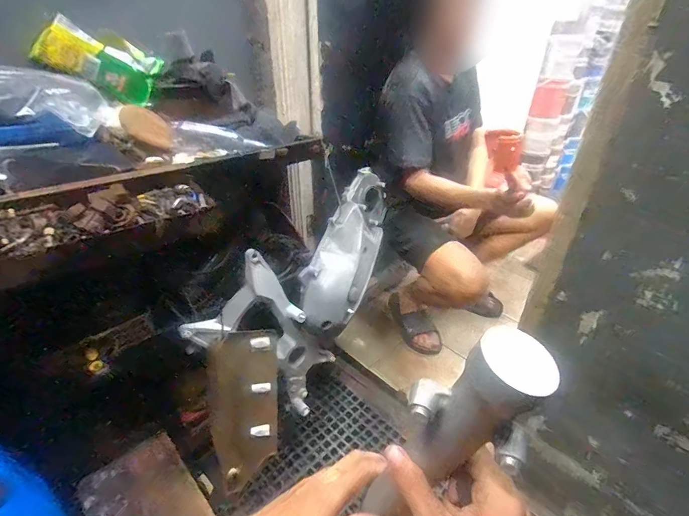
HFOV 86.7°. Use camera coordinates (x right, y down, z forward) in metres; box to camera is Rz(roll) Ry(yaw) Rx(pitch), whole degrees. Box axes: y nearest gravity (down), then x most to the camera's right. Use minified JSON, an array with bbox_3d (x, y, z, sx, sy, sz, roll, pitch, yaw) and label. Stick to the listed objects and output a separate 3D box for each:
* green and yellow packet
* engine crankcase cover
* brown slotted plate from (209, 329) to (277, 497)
[{"bbox_3d":[-0.455,-0.370,0.681,0.186,0.104,0.029,24,-10,-23],"label":"green and yellow packet"},{"bbox_3d":[0.012,-0.014,0.908,0.118,0.152,0.429,13,69,20],"label":"engine crankcase cover"},{"bbox_3d":[-0.197,0.303,0.729,0.126,0.307,0.010,-1,1,-24],"label":"brown slotted plate"}]

